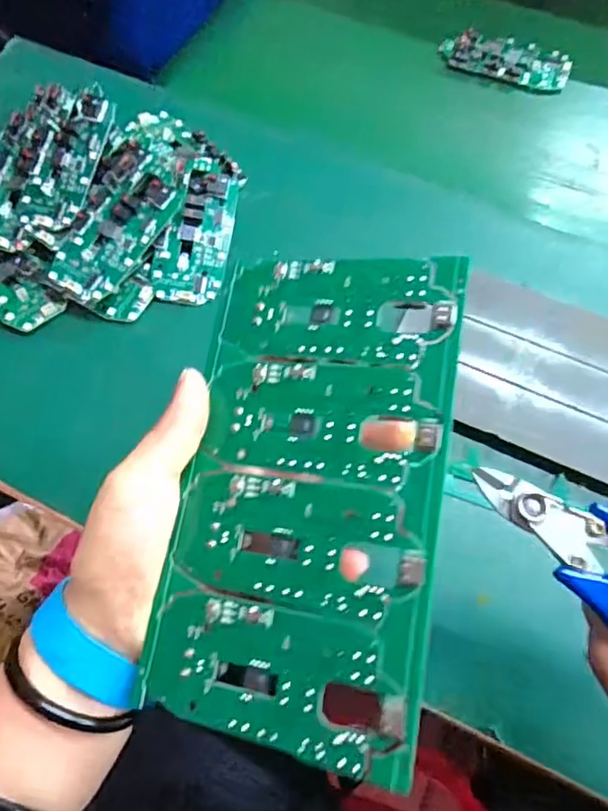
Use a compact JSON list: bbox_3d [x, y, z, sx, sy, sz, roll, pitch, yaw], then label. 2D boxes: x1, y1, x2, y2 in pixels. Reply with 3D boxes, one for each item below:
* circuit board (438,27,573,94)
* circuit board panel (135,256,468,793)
[{"bbox_3d":[0.157,-0.271,0.460,0.097,0.012,0.044,19,69,8],"label":"circuit board"},{"bbox_3d":[0.002,0.029,0.231,0.103,0.004,0.187,4,75,22],"label":"circuit board panel"}]

